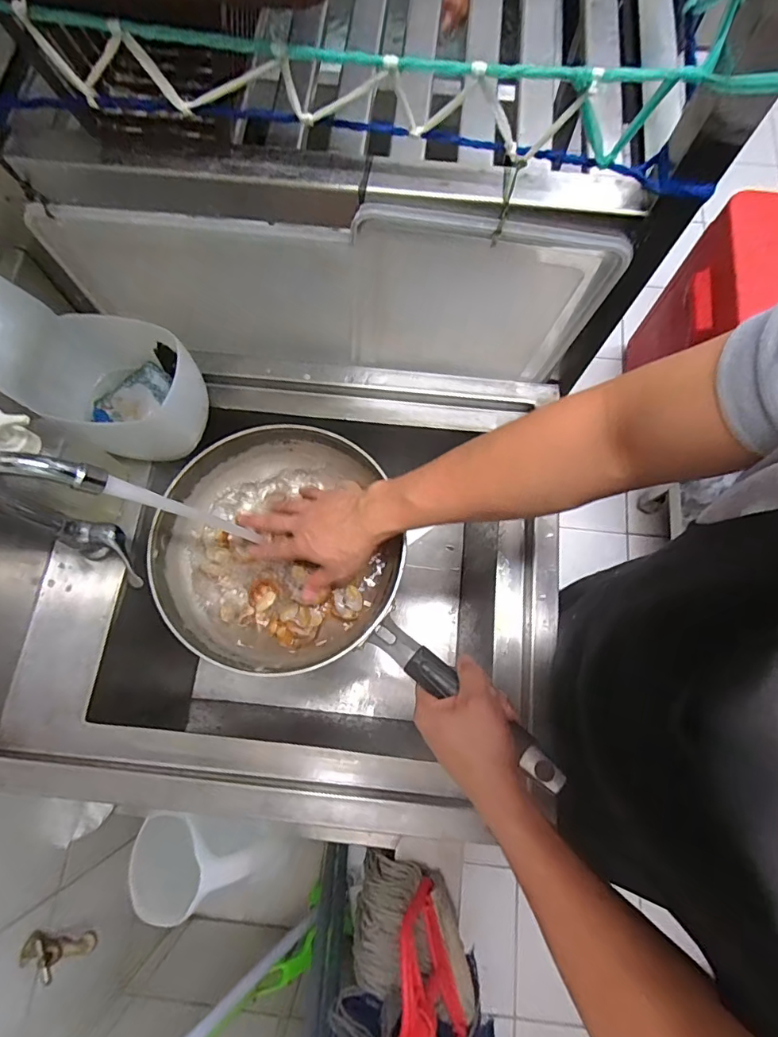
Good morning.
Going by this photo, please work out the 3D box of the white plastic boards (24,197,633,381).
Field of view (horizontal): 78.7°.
[{"bbox_3d":[-0.058,-0.241,0.520,0.542,0.238,0.019,5,74,2],"label":"white plastic boards"}]

